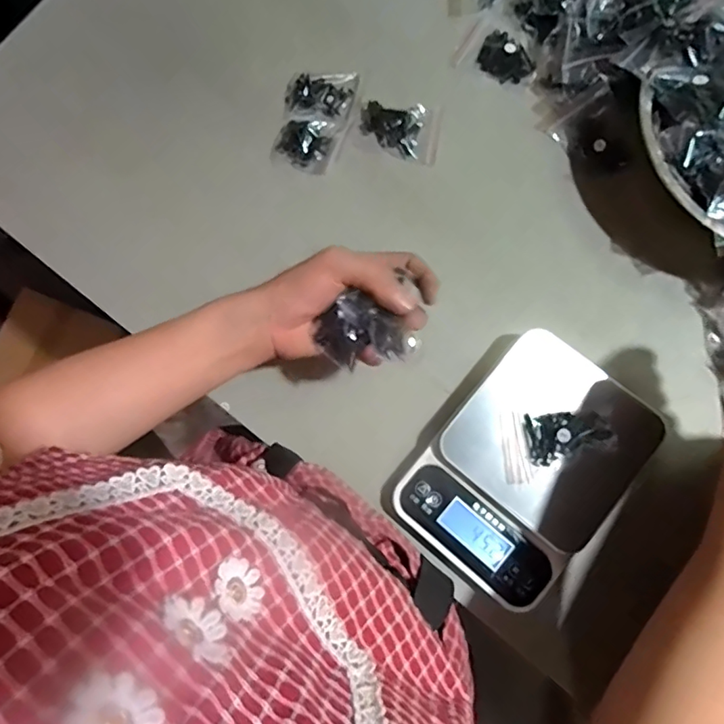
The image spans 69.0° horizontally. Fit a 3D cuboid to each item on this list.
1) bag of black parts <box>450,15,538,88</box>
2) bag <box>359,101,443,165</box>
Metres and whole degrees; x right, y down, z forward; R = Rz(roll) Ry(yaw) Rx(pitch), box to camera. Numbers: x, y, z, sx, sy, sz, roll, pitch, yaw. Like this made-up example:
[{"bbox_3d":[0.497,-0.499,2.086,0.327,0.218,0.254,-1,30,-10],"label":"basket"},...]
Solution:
[{"bbox_3d":[0.137,-0.304,0.520,0.078,0.013,0.057,34,81,6],"label":"bag of black parts"},{"bbox_3d":[0.036,-0.225,0.509,0.078,0.013,0.052,9,79,2],"label":"bag"}]

